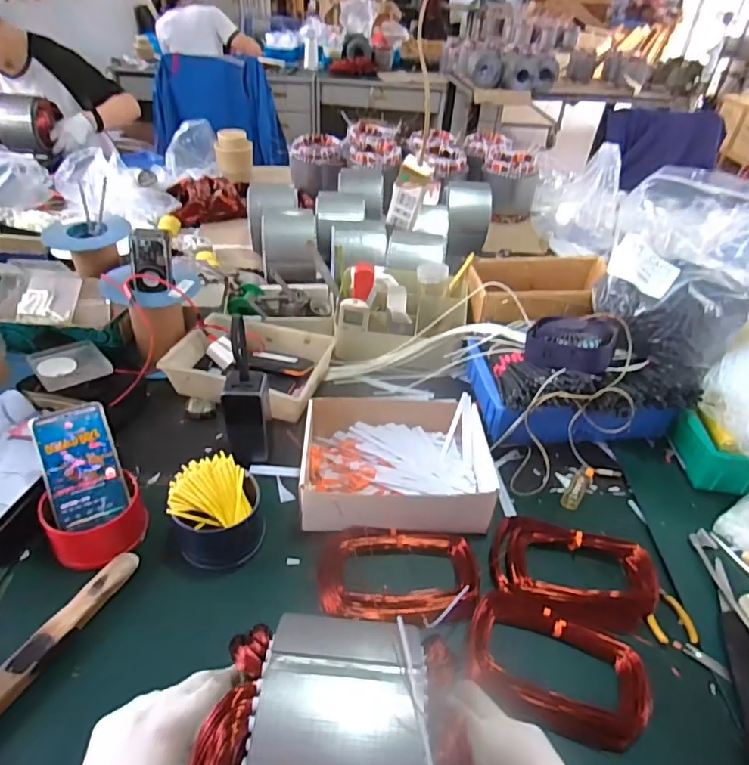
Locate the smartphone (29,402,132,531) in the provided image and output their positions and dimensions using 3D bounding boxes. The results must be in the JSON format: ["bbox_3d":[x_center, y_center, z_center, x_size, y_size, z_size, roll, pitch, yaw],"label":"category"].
[{"bbox_3d":[-0.344,0.097,0.607,0.078,0.015,0.139,-17,85,-27],"label":"smartphone"}]

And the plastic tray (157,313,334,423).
[{"bbox_3d":[-0.211,-0.026,0.852,0.253,0.052,0.191,11,40,8],"label":"plastic tray"}]

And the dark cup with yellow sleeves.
[{"bbox_3d":[-0.184,0.154,0.611,0.100,0.081,0.103,3,39,-2],"label":"dark cup with yellow sleeves"}]

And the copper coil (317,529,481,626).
[{"bbox_3d":[0.027,0.220,0.602,0.179,0.033,0.113,2,39,-3],"label":"copper coil"}]

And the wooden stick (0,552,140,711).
[{"bbox_3d":[-0.335,0.272,0.486,0.030,0.016,0.276,19,42,17],"label":"wooden stick"}]

